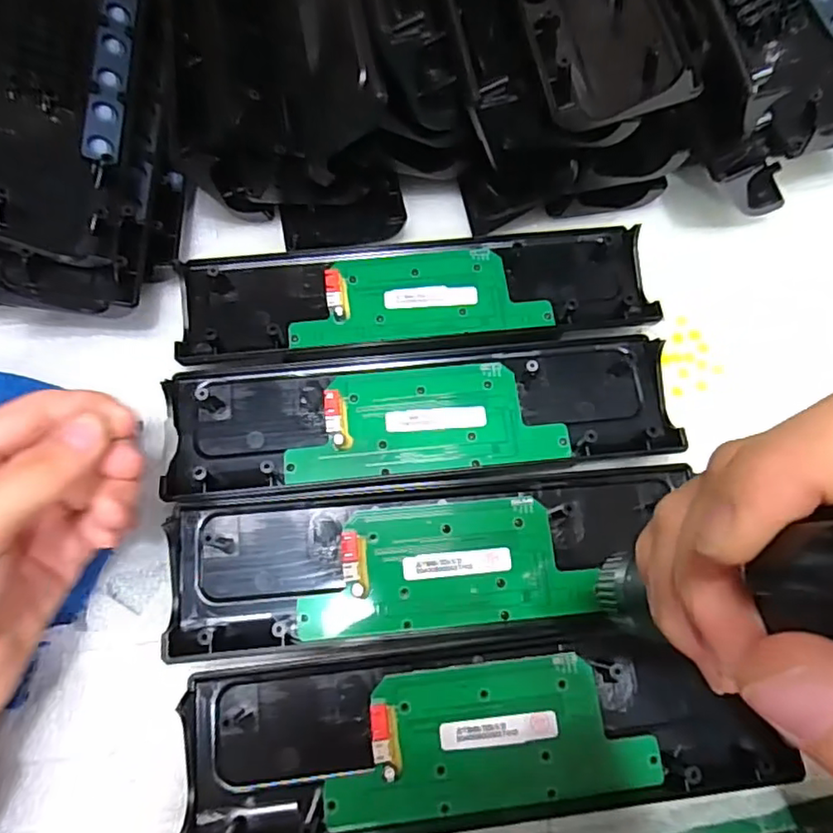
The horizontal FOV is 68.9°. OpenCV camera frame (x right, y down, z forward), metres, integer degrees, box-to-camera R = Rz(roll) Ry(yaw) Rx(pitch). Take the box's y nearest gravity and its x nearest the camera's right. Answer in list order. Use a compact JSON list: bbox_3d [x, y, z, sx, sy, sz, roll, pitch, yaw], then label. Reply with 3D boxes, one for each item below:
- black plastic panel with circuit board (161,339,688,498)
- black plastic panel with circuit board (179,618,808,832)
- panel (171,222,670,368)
[{"bbox_3d":[0.006,-0.003,0.301,0.246,0.014,0.067,-5,71,-4],"label":"black plastic panel with circuit board"},{"bbox_3d":[0.025,0.131,0.254,0.233,0.017,0.070,-6,71,-4],"label":"black plastic panel with circuit board"},{"bbox_3d":[0.001,-0.069,0.323,0.243,0.016,0.067,-5,71,-4],"label":"panel"}]

